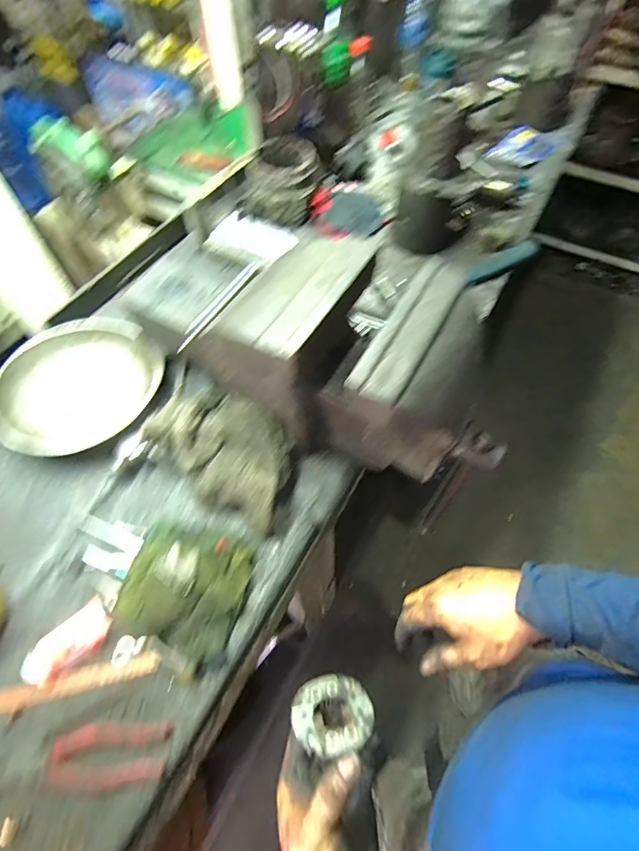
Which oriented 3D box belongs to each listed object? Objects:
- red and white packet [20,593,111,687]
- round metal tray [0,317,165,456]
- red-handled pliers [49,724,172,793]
[{"bbox_3d":[-0.302,0.265,0.508,0.048,0.029,0.101,40,67,21],"label":"red and white packet"},{"bbox_3d":[-0.386,-0.072,0.664,0.232,0.019,0.251,0,59,0],"label":"round metal tray"},{"bbox_3d":[-0.230,0.365,0.460,0.116,0.019,0.056,1,59,0],"label":"red-handled pliers"}]

